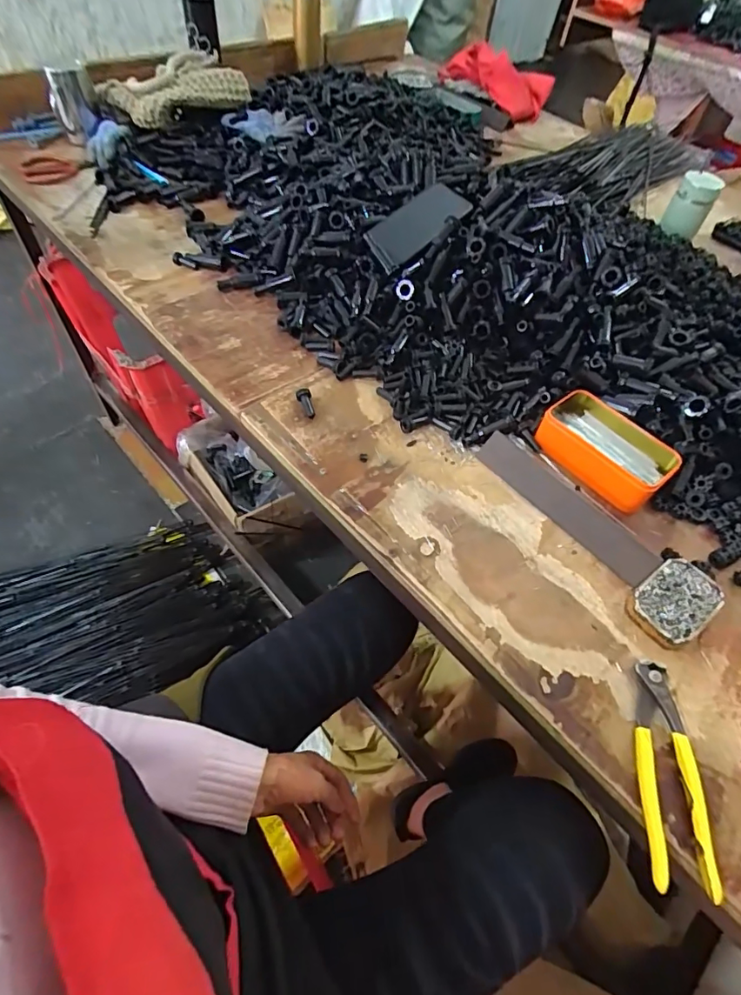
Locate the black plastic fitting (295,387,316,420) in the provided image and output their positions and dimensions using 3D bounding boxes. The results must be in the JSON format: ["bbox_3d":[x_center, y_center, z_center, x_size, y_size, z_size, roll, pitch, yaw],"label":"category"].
[{"bbox_3d":[-0.080,-0.116,0.614,0.017,0.014,0.049,-11,56,-9],"label":"black plastic fitting"}]

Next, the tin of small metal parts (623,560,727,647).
[{"bbox_3d":[0.292,0.101,0.486,0.086,0.019,0.060,-30,61,-21],"label":"tin of small metal parts"}]

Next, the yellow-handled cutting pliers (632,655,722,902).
[{"bbox_3d":[0.241,0.217,0.406,0.045,0.015,0.165,9,55,4],"label":"yellow-handled cutting pliers"}]

